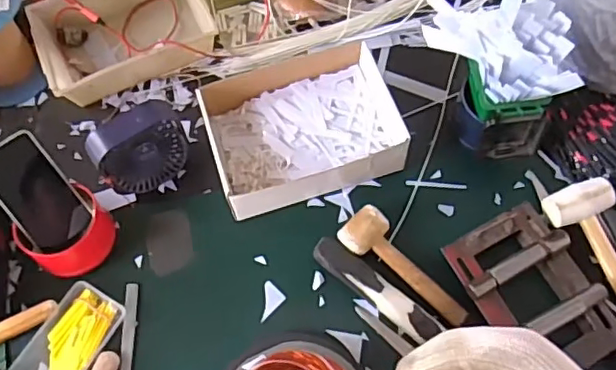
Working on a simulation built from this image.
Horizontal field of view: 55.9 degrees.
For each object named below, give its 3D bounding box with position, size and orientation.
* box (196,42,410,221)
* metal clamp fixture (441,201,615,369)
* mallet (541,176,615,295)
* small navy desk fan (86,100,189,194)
[{"bbox_3d":[-0.009,-0.083,0.793,0.250,0.063,0.200,-18,67,-6],"label":"box"},{"bbox_3d":[0.269,0.132,0.702,0.139,0.061,0.197,-26,68,-10],"label":"metal clamp fixture"},{"bbox_3d":[0.355,0.077,0.709,0.087,0.038,0.175,-11,67,-4],"label":"mallet"},{"bbox_3d":[-0.214,-0.044,0.756,0.119,0.117,0.064,-41,72,-15],"label":"small navy desk fan"}]

